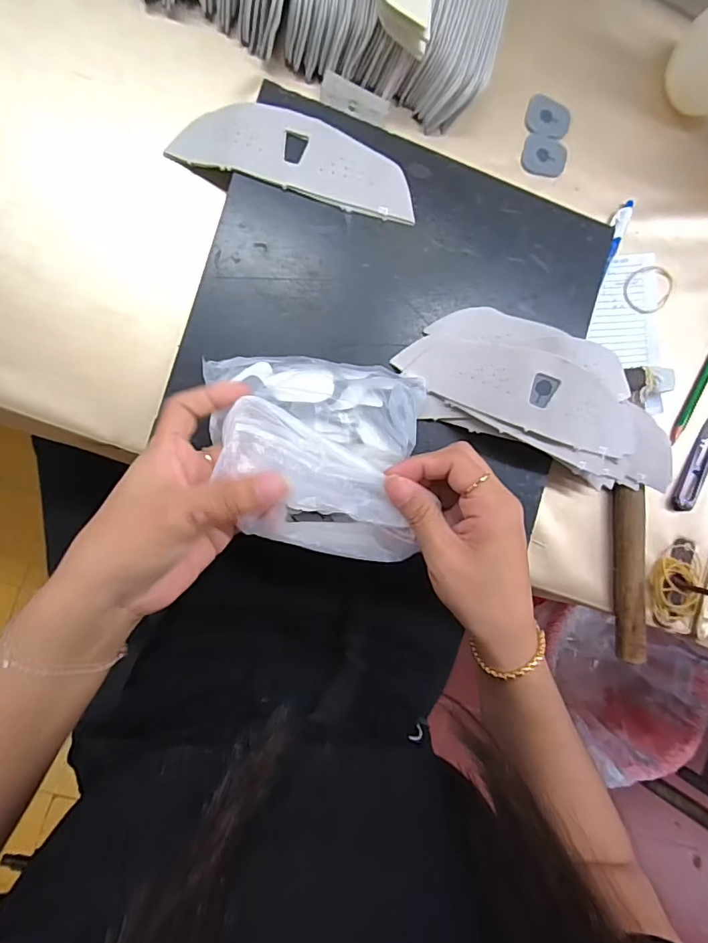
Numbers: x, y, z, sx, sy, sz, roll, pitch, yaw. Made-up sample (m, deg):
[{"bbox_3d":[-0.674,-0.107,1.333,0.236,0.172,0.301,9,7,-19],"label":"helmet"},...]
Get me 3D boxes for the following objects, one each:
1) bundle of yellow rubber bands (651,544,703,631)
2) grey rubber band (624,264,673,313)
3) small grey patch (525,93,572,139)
[{"bbox_3d":[0.293,0.107,0.441,0.053,0.010,0.077,-4,91,-9],"label":"bundle of yellow rubber bands"},{"bbox_3d":[0.264,-0.162,0.435,0.051,0.008,0.039,-16,93,-9],"label":"grey rubber band"},{"bbox_3d":[0.167,-0.303,0.420,0.037,0.006,0.035,17,88,-9],"label":"small grey patch"}]

